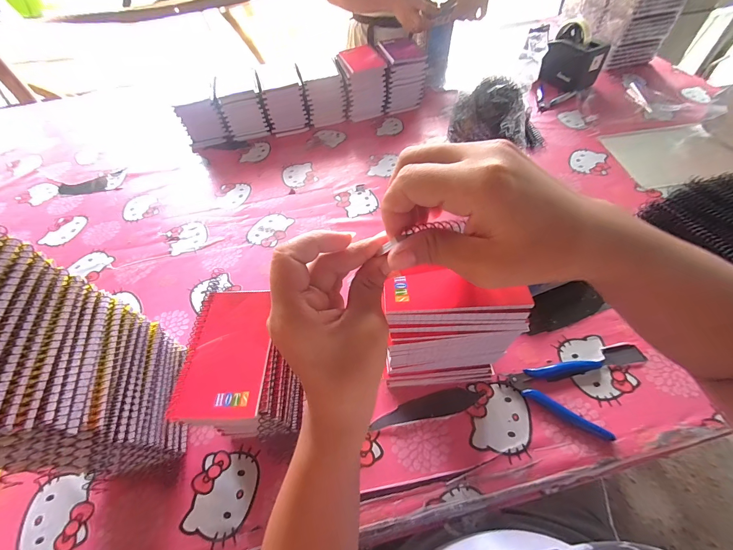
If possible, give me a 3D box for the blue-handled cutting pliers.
[{"bbox_3d":[0.222,0.130,0.383,0.114,0.012,0.085,13,56,14],"label":"blue-handled cutting pliers"}]

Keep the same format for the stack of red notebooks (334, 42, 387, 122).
[{"bbox_3d":[-0.013,-0.471,0.793,0.102,0.117,0.121,-12,54,-4],"label":"stack of red notebooks"}]

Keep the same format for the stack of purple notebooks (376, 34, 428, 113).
[{"bbox_3d":[0.088,-0.494,0.803,0.103,0.111,0.141,-4,53,2],"label":"stack of purple notebooks"}]

